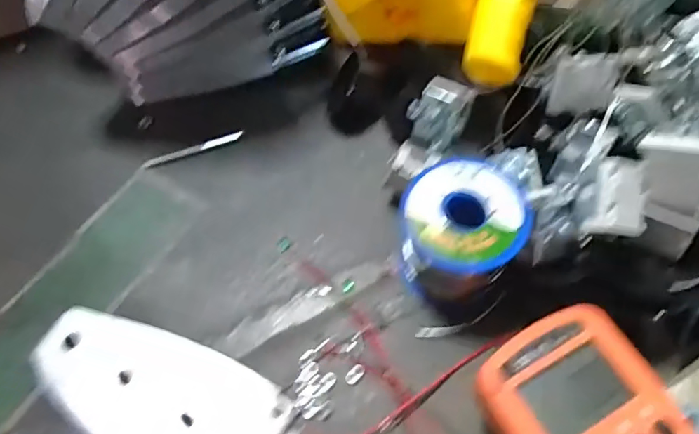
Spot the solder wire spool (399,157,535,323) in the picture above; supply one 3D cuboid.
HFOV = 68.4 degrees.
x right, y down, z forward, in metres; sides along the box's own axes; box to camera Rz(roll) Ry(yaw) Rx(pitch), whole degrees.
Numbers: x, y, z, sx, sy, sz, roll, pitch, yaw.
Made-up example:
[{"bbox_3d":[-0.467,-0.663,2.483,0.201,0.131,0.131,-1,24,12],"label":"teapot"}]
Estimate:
[{"bbox_3d":[0.062,0.013,0.295,0.066,0.061,0.065,-2,61,3],"label":"solder wire spool"}]

